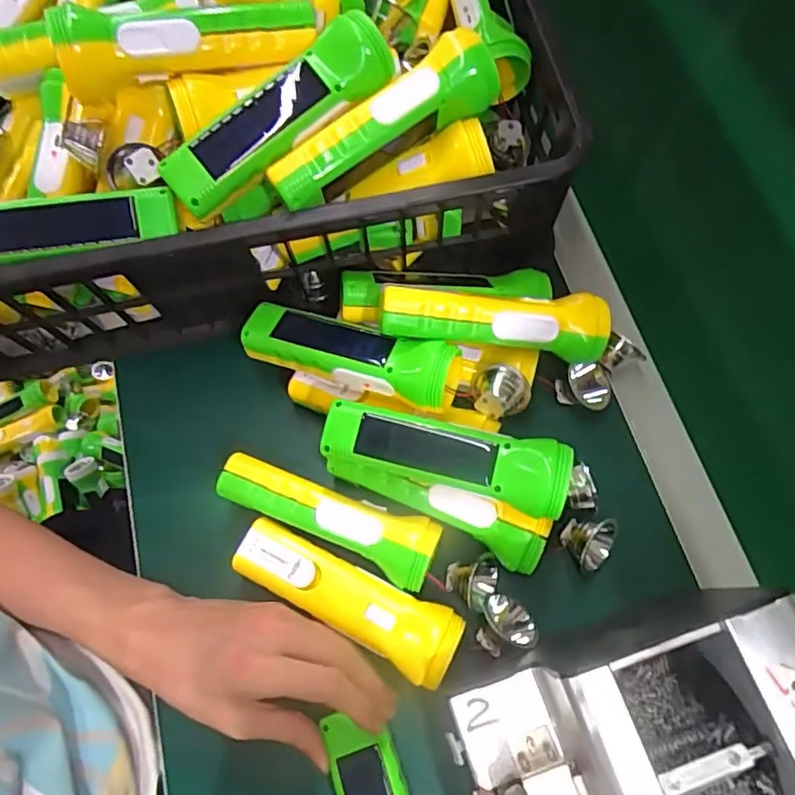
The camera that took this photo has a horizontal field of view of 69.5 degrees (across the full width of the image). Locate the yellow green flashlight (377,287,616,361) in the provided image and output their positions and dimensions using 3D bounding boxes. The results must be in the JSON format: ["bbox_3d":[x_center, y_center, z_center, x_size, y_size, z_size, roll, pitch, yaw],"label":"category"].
[{"bbox_3d":[0.071,-0.056,0.418,0.163,0.048,0.044,2,70,1],"label":"yellow green flashlight"}]

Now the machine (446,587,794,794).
[{"bbox_3d":[0.132,0.196,0.306,0.170,0.120,0.121,-19,71,-6],"label":"machine"}]

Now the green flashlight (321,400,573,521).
[{"bbox_3d":[0.031,0.040,0.390,0.164,0.044,0.049,15,71,6],"label":"green flashlight"}]

